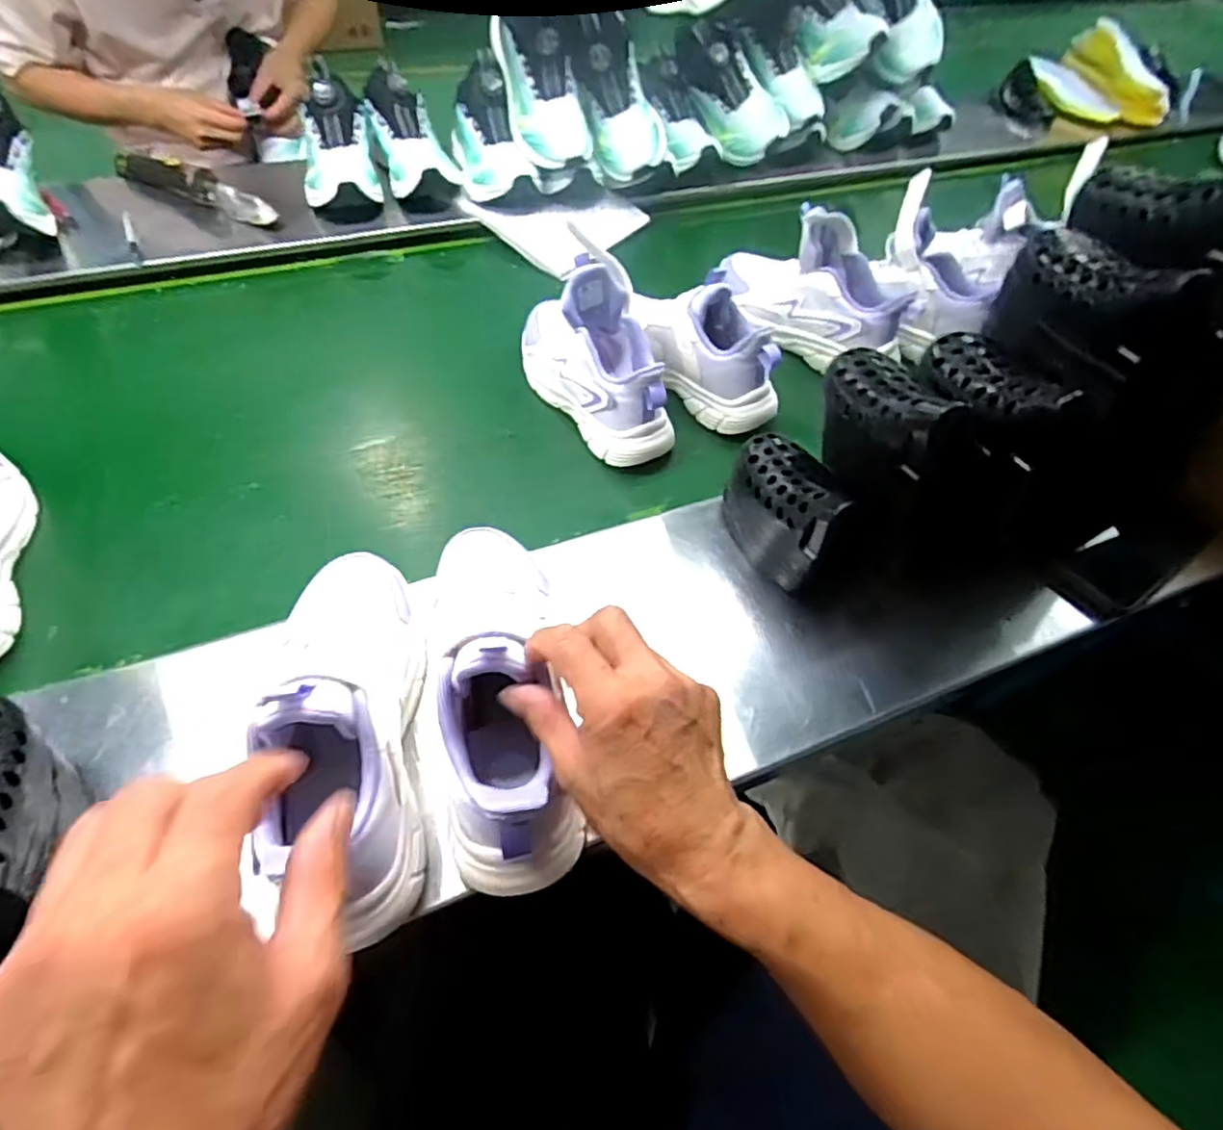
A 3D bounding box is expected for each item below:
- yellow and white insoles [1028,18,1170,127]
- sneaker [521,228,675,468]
[{"bbox_3d":[0.926,-0.918,1.231,0.082,0.108,0.250,-15,56,-15],"label":"yellow and white insoles"},{"bbox_3d":[-0.012,-0.210,0.648,0.097,0.130,0.217,-20,57,-18],"label":"sneaker"}]

